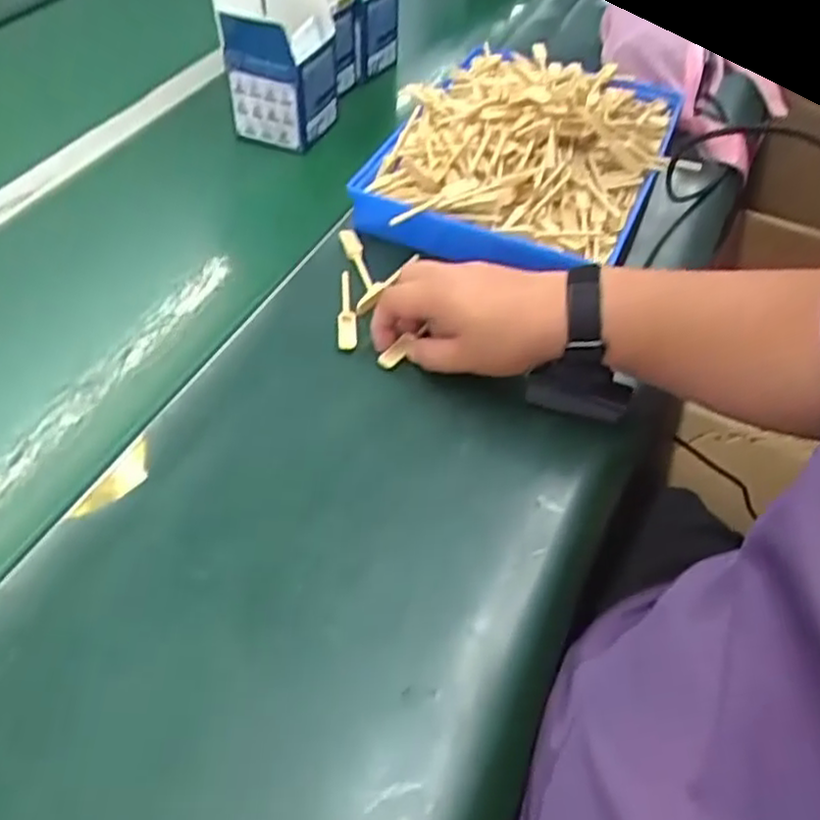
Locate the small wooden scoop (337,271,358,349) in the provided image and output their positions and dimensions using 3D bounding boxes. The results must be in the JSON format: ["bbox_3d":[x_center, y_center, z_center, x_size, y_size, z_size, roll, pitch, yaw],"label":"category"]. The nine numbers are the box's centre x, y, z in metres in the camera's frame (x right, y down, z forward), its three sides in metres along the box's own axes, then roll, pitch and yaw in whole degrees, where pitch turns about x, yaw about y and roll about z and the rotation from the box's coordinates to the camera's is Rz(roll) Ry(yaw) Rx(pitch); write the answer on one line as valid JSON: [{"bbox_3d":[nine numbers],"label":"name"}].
[{"bbox_3d":[-0.050,-0.081,0.597,0.015,0.006,0.089,0,48,-4],"label":"small wooden scoop"}]

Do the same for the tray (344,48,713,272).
[{"bbox_3d":[0.118,-0.266,0.727,0.249,0.087,0.373,16,49,10],"label":"tray"}]

